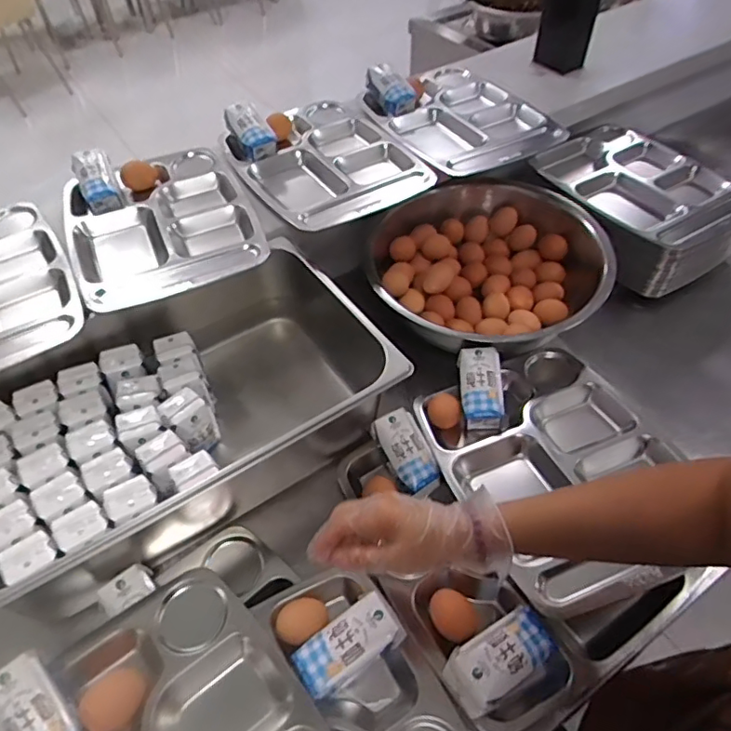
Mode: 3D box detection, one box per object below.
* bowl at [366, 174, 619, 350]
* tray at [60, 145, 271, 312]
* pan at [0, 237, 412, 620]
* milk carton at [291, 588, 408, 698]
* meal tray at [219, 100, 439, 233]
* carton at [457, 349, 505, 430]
[{"bbox_3d":[0.191,-0.149,0.894,0.352,0.099,0.356,-1,50,1],"label":"bowl"},{"bbox_3d":[-0.293,-0.198,0.810,0.257,0.043,0.333,-23,53,-17],"label":"tray"},{"bbox_3d":[-0.243,0.053,0.721,0.522,0.134,0.329,-29,55,-21],"label":"pan"},{"bbox_3d":[-0.014,0.275,0.552,0.105,0.050,0.054,-28,55,-20],"label":"milk carton"},{"bbox_3d":[-0.066,-0.323,0.923,0.259,0.048,0.333,-27,56,-17],"label":"meal tray"},{"bbox_3d":[0.152,0.026,0.737,0.054,0.037,0.108,-2,76,0],"label":"carton"}]

